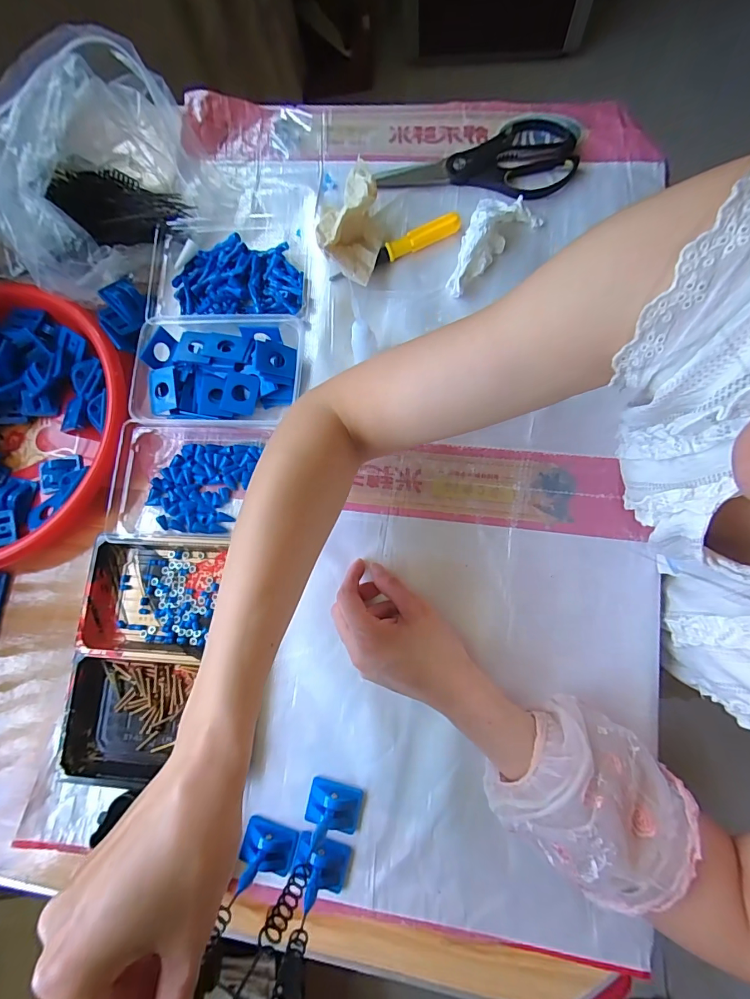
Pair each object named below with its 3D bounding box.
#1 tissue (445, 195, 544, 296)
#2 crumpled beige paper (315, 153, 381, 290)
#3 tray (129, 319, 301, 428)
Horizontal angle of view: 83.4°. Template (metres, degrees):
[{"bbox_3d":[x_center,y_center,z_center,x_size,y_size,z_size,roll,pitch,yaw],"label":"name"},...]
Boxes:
[{"bbox_3d":[0.121,-0.255,0.419,0.065,0.028,0.117,20,78,7],"label":"tissue"},{"bbox_3d":[-0.027,-0.278,0.424,0.065,0.053,0.118,-8,79,3],"label":"crumpled beige paper"},{"bbox_3d":[-0.154,-0.123,0.417,0.161,0.030,0.105,2,76,3],"label":"tray"}]

